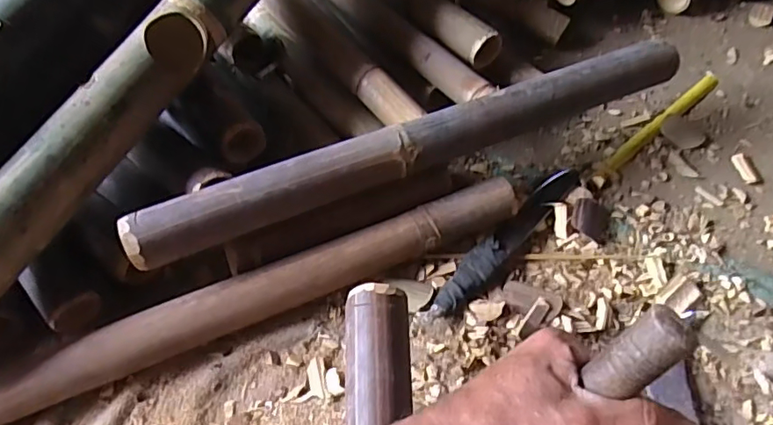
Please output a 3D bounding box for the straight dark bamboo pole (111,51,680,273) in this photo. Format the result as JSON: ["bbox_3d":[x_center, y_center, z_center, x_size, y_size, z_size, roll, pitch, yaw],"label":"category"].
[{"bbox_3d":[0.049,-0.080,0.592,0.644,0.046,0.057,-21,58,-13],"label":"straight dark bamboo pole"}]

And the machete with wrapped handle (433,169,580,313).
[{"bbox_3d":[0.144,0.027,0.630,0.034,0.022,0.255,36,63,23],"label":"machete with wrapped handle"}]

